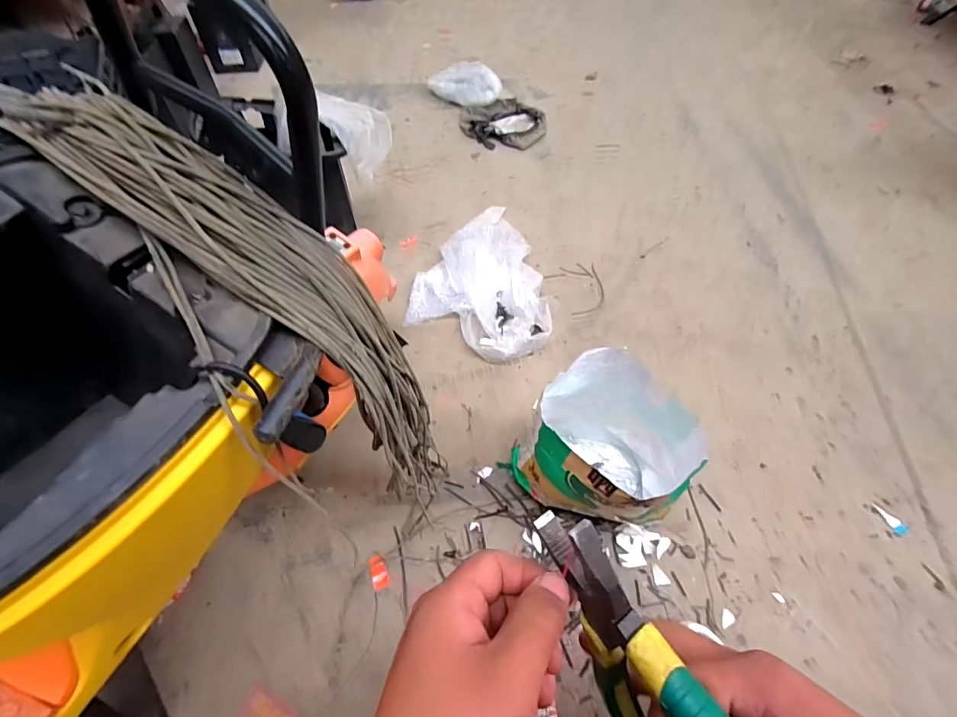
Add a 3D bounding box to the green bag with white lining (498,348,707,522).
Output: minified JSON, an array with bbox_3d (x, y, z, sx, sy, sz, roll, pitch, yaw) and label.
[{"bbox_3d":[0.193,0.158,0.738,0.211,0.246,0.242,-28,59,-20],"label":"green bag with white lining"}]

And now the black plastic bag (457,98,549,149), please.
[{"bbox_3d":[0.087,-0.844,1.610,0.299,0.038,0.315,1,53,0],"label":"black plastic bag"}]

